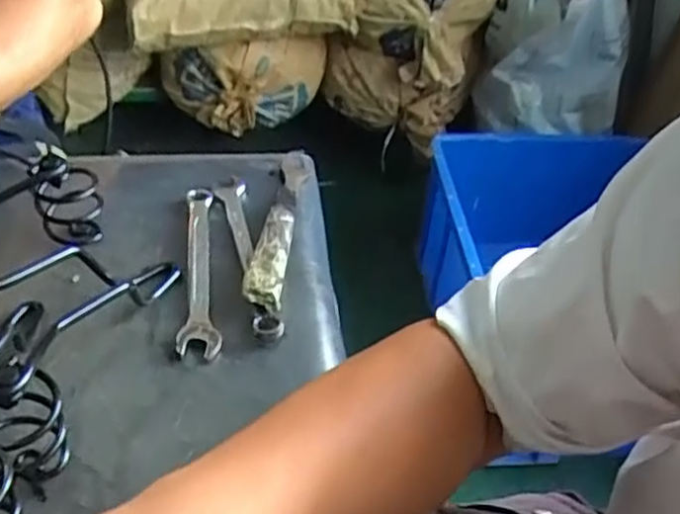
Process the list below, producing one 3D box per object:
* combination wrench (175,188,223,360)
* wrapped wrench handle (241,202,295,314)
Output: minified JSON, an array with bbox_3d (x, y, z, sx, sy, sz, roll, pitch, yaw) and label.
[{"bbox_3d":[-0.095,0.004,0.504,0.027,0.009,0.157,-1,43,-7],"label":"combination wrench"},{"bbox_3d":[-0.048,-0.002,0.504,0.025,0.021,0.100,5,43,0],"label":"wrapped wrench handle"}]

